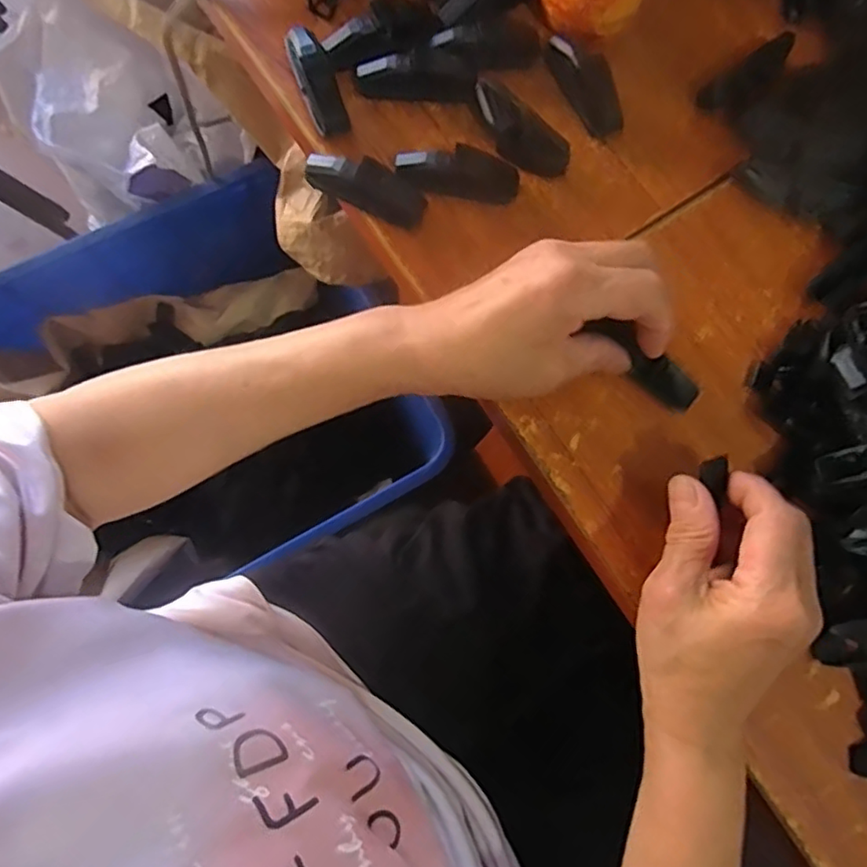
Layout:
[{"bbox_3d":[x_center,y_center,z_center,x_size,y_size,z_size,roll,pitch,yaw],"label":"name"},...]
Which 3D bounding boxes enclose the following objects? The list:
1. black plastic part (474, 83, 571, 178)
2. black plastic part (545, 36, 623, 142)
[{"bbox_3d":[0.052,-0.183,0.373,0.024,0.023,0.066,-42,80,-9],"label":"black plastic part"},{"bbox_3d":[0.097,-0.221,0.389,0.025,0.016,0.071,-28,78,-7],"label":"black plastic part"}]

